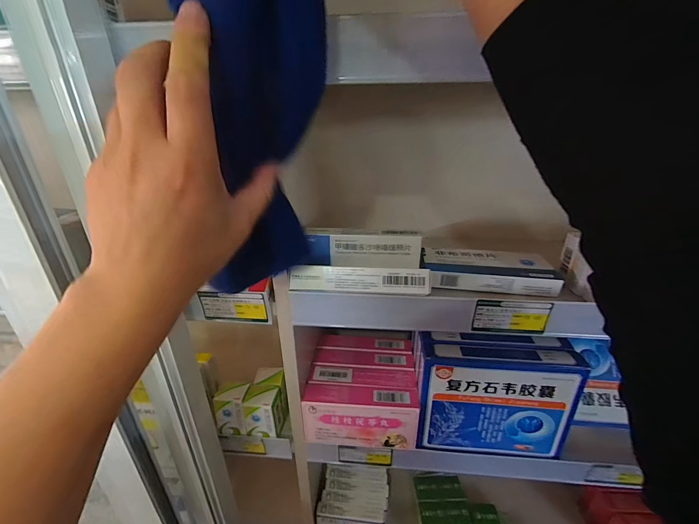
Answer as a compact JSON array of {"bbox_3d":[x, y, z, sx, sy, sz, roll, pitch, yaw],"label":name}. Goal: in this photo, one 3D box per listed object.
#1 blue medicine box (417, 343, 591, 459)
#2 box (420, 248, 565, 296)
[{"bbox_3d":[0.171,0.165,0.383,0.176,0.142,0.031,1,26,3],"label":"blue medicine box"},{"bbox_3d":[0.154,0.008,0.365,0.139,0.020,0.067,3,26,7],"label":"box"}]

